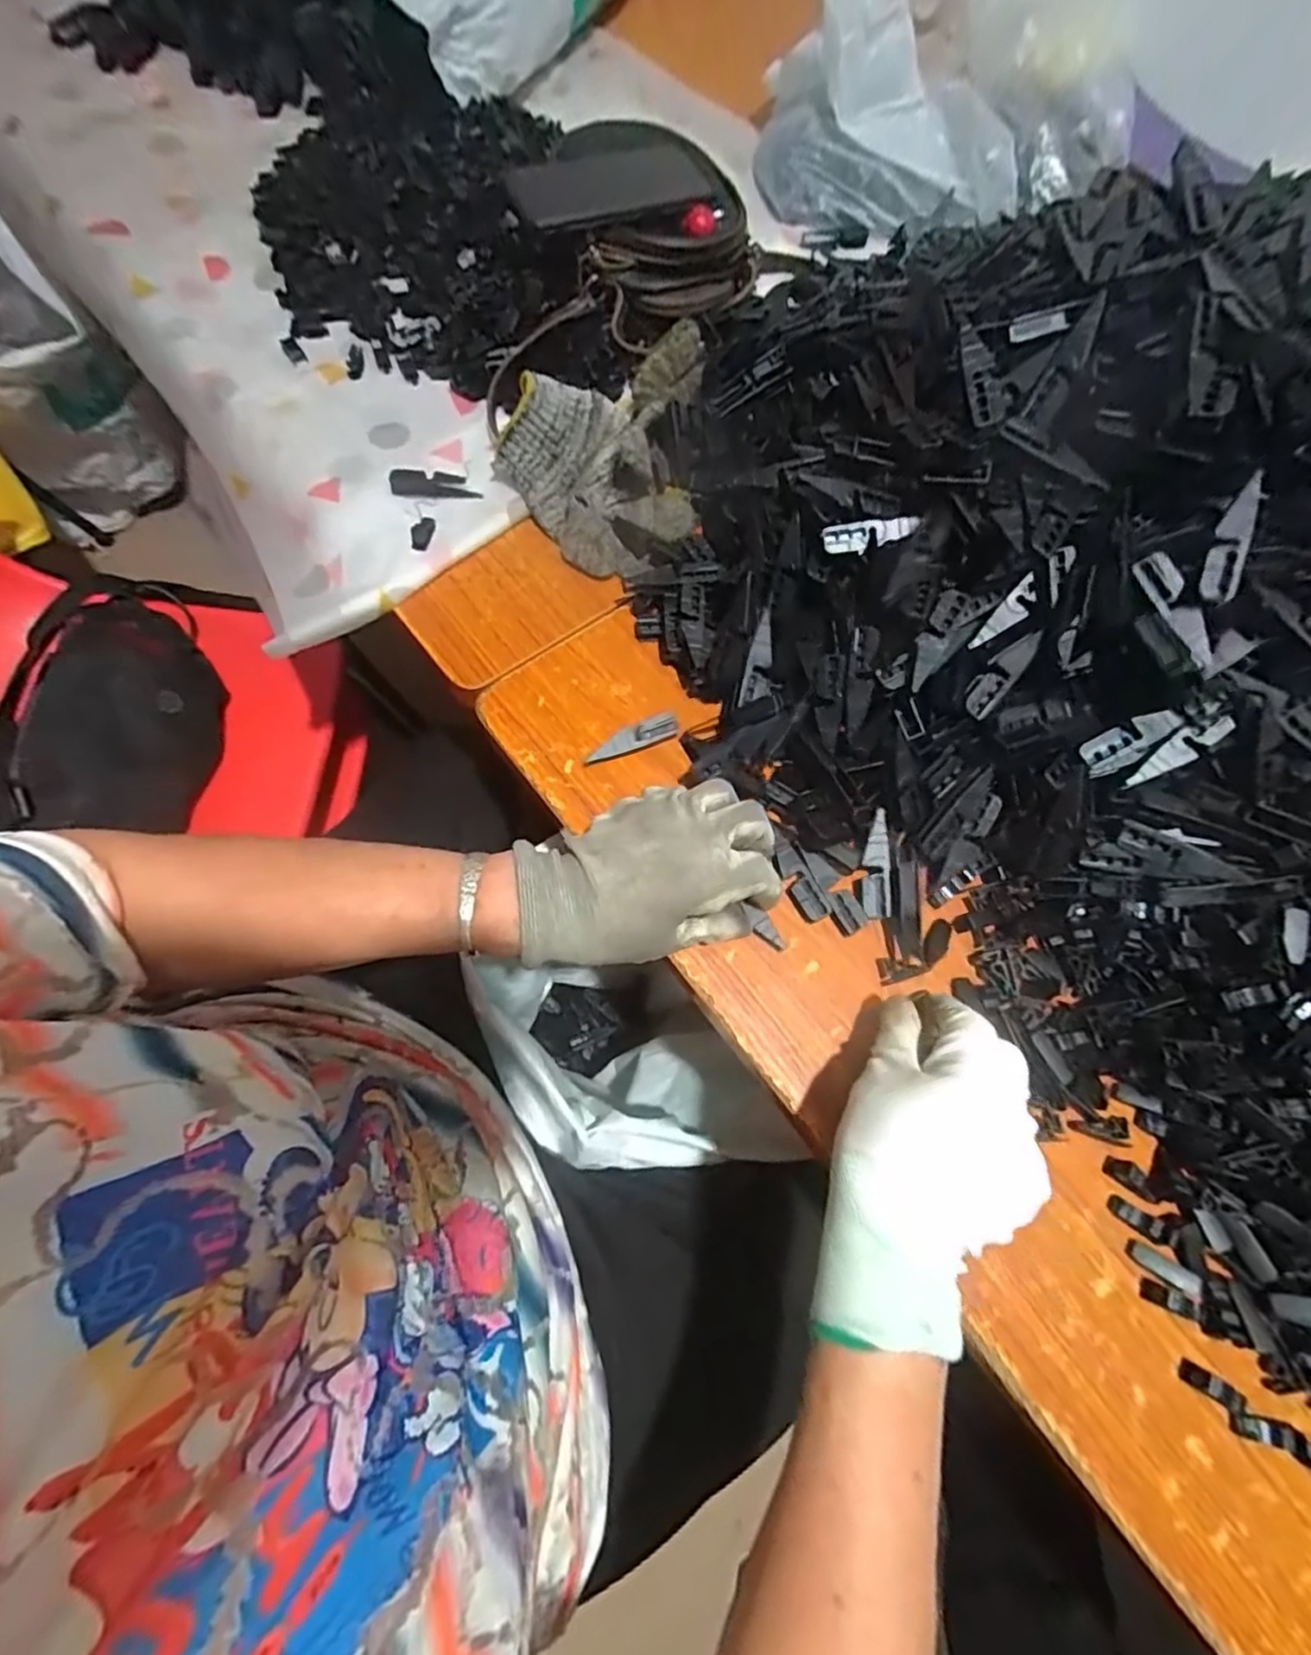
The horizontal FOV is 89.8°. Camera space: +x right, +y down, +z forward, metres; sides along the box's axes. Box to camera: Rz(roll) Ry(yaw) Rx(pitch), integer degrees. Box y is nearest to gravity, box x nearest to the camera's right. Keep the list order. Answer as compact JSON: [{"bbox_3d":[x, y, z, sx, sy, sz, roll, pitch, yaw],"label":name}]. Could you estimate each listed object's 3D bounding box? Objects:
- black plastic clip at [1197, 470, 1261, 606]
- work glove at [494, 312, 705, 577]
[{"bbox_3d":[0.292,-0.145,0.333,0.016,0.007,0.064,17,95,6],"label":"black plastic clip"},{"bbox_3d":[-0.032,-0.299,0.495,0.148,0.047,0.216,16,69,3],"label":"work glove"}]

